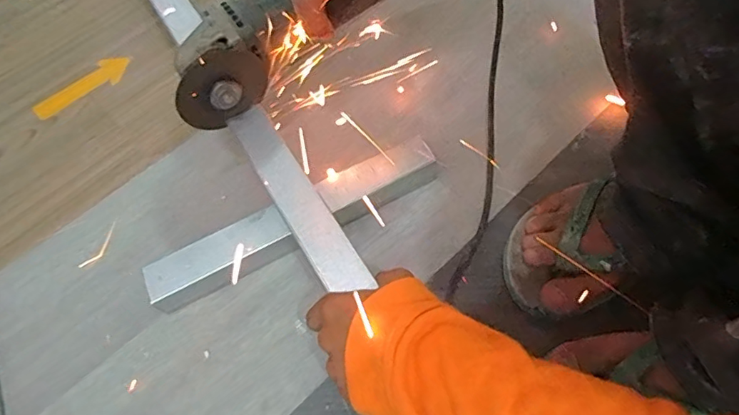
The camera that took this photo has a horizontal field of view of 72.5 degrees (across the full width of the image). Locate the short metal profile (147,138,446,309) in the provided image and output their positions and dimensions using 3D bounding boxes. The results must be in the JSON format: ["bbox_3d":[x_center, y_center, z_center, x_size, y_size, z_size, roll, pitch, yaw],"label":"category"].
[{"bbox_3d":[-0.068,0.015,0.495,0.293,0.043,0.044,-27,64,-12],"label":"short metal profile"}]

